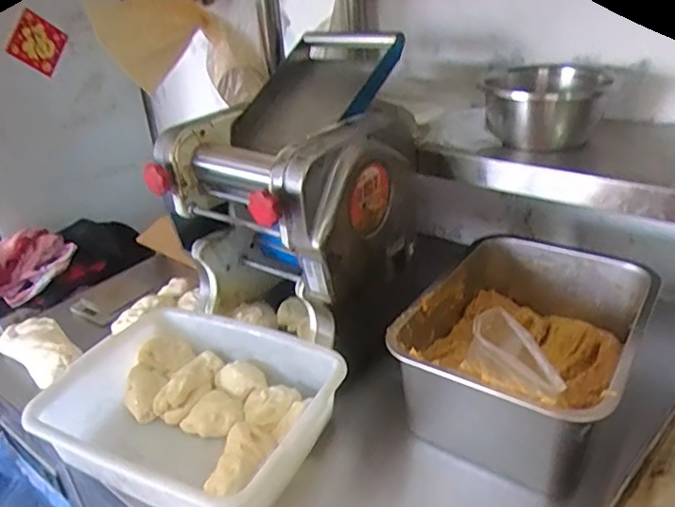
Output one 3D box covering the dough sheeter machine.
[{"bbox_3d":[-0.037,-0.083,0.909,0.315,0.398,0.413,19,34,33],"label":"dough sheeter machine"}]

